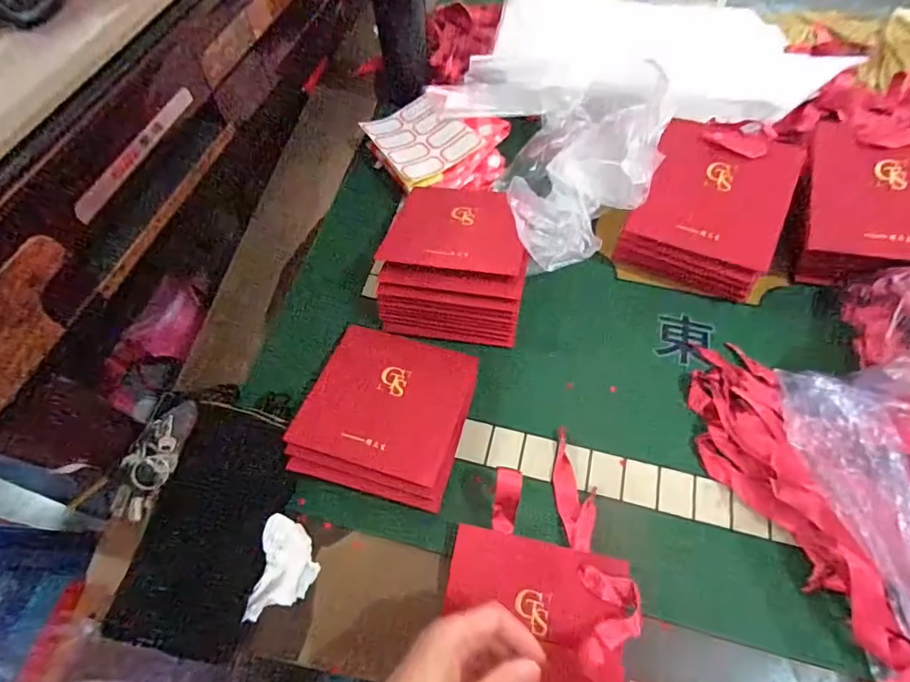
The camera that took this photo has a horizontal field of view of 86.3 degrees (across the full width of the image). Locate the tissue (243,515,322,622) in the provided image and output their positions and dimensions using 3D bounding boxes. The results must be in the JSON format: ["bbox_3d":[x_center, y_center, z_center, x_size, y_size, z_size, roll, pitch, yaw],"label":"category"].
[{"bbox_3d":[-0.142,0.191,0.405,0.046,0.028,0.078,8,62,6],"label":"tissue"}]

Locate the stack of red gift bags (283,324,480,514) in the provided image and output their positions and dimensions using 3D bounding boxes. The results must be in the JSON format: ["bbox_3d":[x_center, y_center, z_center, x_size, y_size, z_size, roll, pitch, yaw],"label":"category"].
[{"bbox_3d":[-0.063,0.065,0.459,0.142,0.037,0.153,14,62,9],"label":"stack of red gift bags"}]

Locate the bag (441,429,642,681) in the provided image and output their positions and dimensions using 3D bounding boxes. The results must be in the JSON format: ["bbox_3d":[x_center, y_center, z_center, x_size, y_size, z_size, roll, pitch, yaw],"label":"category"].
[{"bbox_3d":[0.069,0.183,0.380,0.141,0.043,0.209,11,62,7],"label":"bag"}]

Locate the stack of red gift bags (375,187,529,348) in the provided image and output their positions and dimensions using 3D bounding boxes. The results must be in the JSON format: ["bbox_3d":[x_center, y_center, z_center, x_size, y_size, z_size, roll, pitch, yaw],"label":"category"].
[{"bbox_3d":[0.002,-0.089,0.514,0.143,0.075,0.171,7,62,5],"label":"stack of red gift bags"}]

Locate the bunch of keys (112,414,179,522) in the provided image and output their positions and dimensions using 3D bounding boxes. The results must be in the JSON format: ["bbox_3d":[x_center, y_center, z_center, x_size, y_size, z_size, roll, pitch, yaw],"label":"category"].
[{"bbox_3d":[-0.285,0.118,0.450,0.040,0.018,0.094,17,78,10],"label":"bunch of keys"}]

